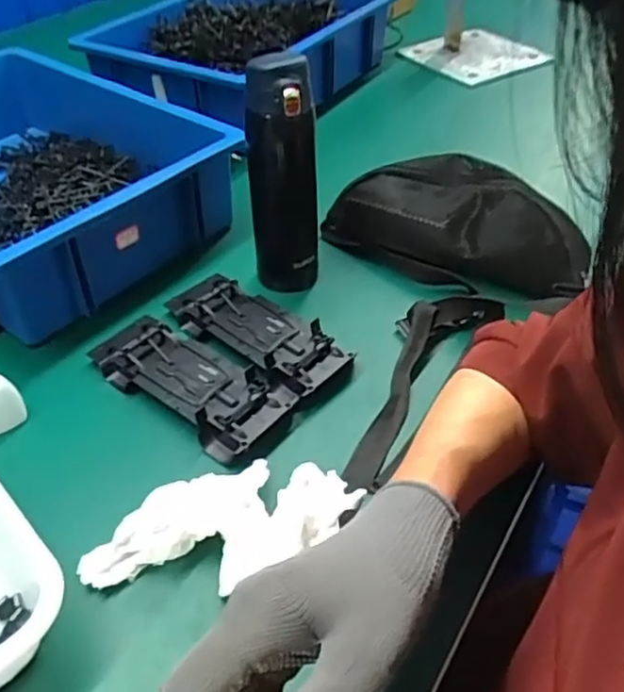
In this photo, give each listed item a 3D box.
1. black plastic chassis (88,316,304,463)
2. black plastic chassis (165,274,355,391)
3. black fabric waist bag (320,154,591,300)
[{"bbox_3d":[-0.108,0.025,0.561,0.189,0.022,0.087,24,48,25],"label":"black plastic chassis"},{"bbox_3d":[-0.051,-0.019,0.605,0.188,0.021,0.072,28,50,27],"label":"black plastic chassis"},{"bbox_3d":[0.146,-0.123,0.678,0.275,0.093,0.102,21,47,22],"label":"black fabric waist bag"}]

